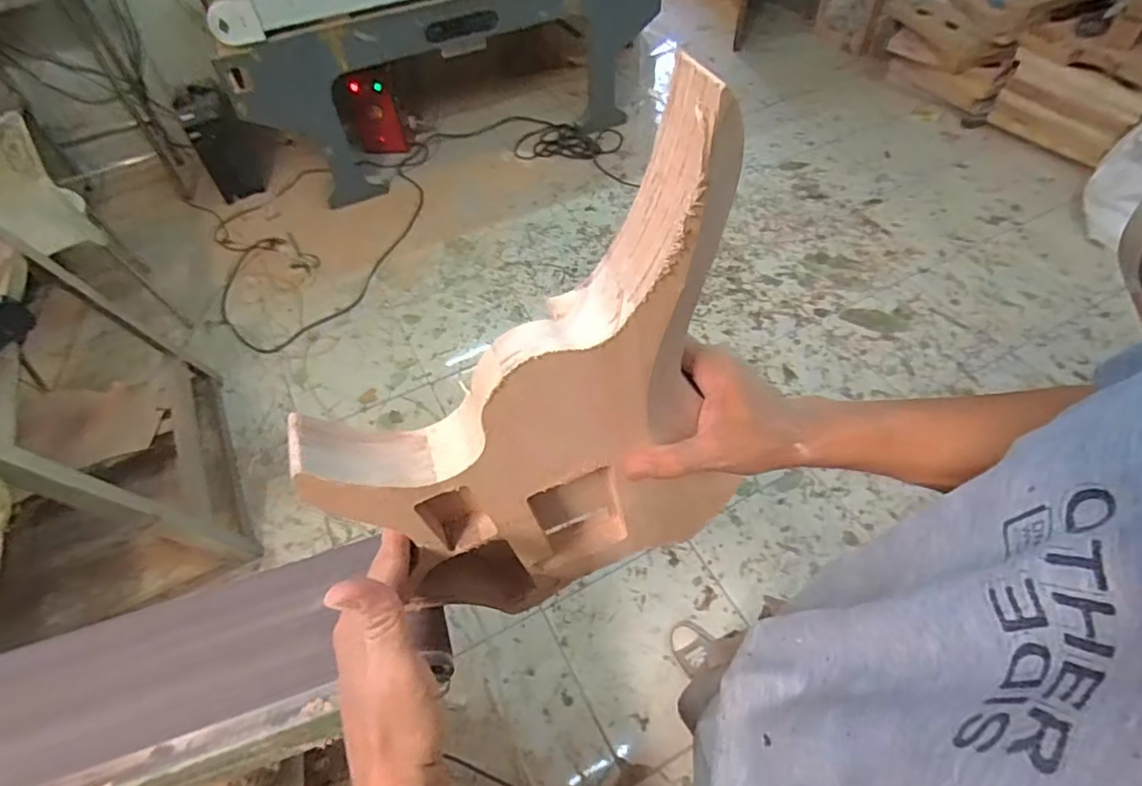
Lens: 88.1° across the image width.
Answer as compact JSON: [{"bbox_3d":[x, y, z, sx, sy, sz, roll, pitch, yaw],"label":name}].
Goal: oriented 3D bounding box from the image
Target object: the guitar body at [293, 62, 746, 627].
[{"bbox_3d":[-0.020,0.025,0.356,0.237,0.367,0.058,-17,56,-10],"label":"guitar body"}]

